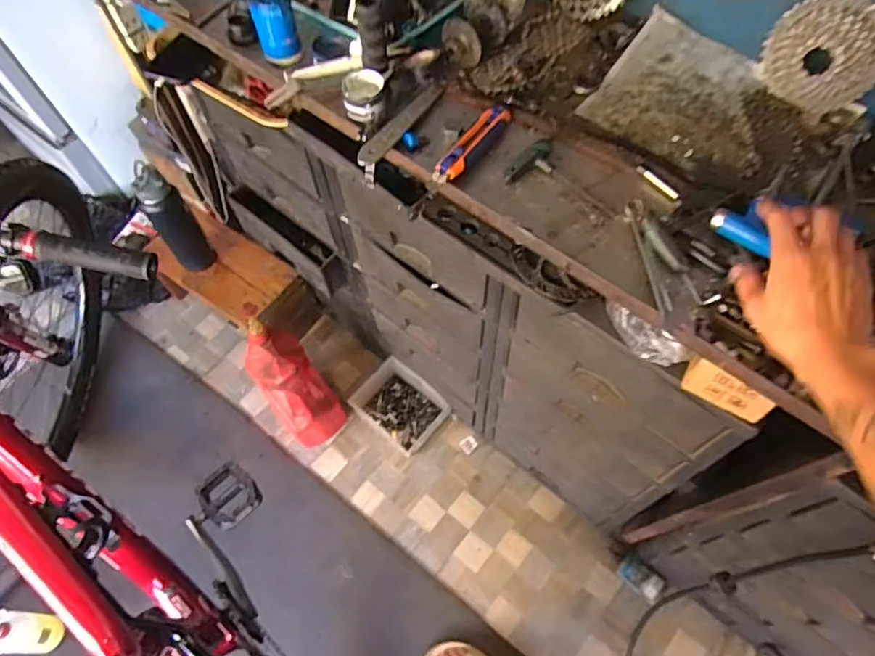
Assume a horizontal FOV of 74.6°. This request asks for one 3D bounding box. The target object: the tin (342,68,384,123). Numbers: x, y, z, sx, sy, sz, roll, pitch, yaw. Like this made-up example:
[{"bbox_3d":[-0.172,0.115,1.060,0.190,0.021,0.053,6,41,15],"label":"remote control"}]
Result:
[{"bbox_3d":[-0.093,-0.291,0.728,0.049,0.049,0.047,0,62,1],"label":"tin"}]

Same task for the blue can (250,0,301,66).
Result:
[{"bbox_3d":[-0.221,-0.413,0.782,0.057,0.080,0.058,0,62,1],"label":"blue can"}]

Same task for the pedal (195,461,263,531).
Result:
[{"bbox_3d":[-0.391,0.313,1.069,0.100,0.028,0.115,-38,67,-18],"label":"pedal"}]

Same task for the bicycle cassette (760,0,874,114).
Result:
[{"bbox_3d":[0.454,-0.321,0.680,0.052,0.129,0.128,-39,68,-18],"label":"bicycle cassette"}]

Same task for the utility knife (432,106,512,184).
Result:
[{"bbox_3d":[0.043,-0.224,0.708,0.028,0.028,0.152,30,66,16],"label":"utility knife"}]

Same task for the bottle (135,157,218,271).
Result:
[{"bbox_3d":[-0.615,-0.250,1.337,0.090,0.307,0.070,-31,66,-15],"label":"bottle"}]

